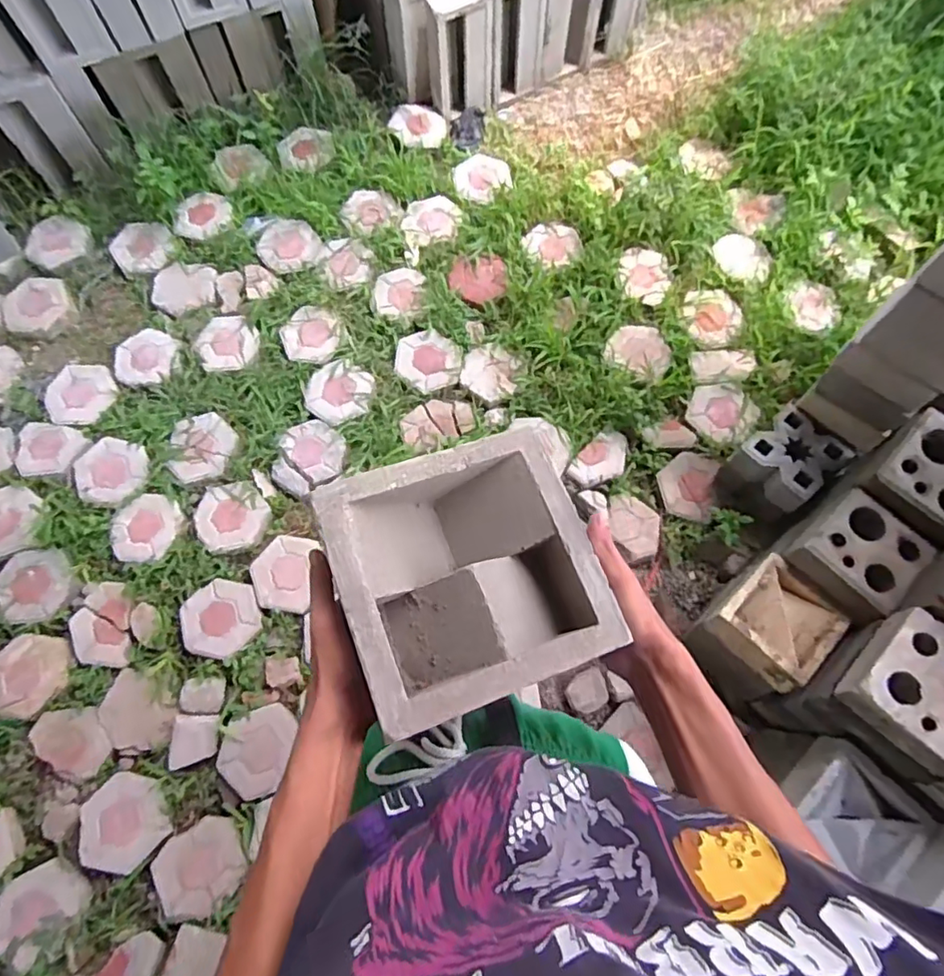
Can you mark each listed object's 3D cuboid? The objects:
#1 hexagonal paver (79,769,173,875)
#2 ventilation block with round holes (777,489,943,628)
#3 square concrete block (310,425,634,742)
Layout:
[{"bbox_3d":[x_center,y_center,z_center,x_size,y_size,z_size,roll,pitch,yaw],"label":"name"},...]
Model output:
[{"bbox_3d":[-0.799,0.763,1.326,0.177,0.039,0.203,-23,74,-7],"label":"hexagonal paver"},{"bbox_3d":[0.802,0.135,1.224,0.210,0.107,0.217,-40,74,-12],"label":"ventilation block with round holes"},{"bbox_3d":[-0.001,0.068,0.477,0.191,0.087,0.194,-20,73,-6],"label":"square concrete block"}]

